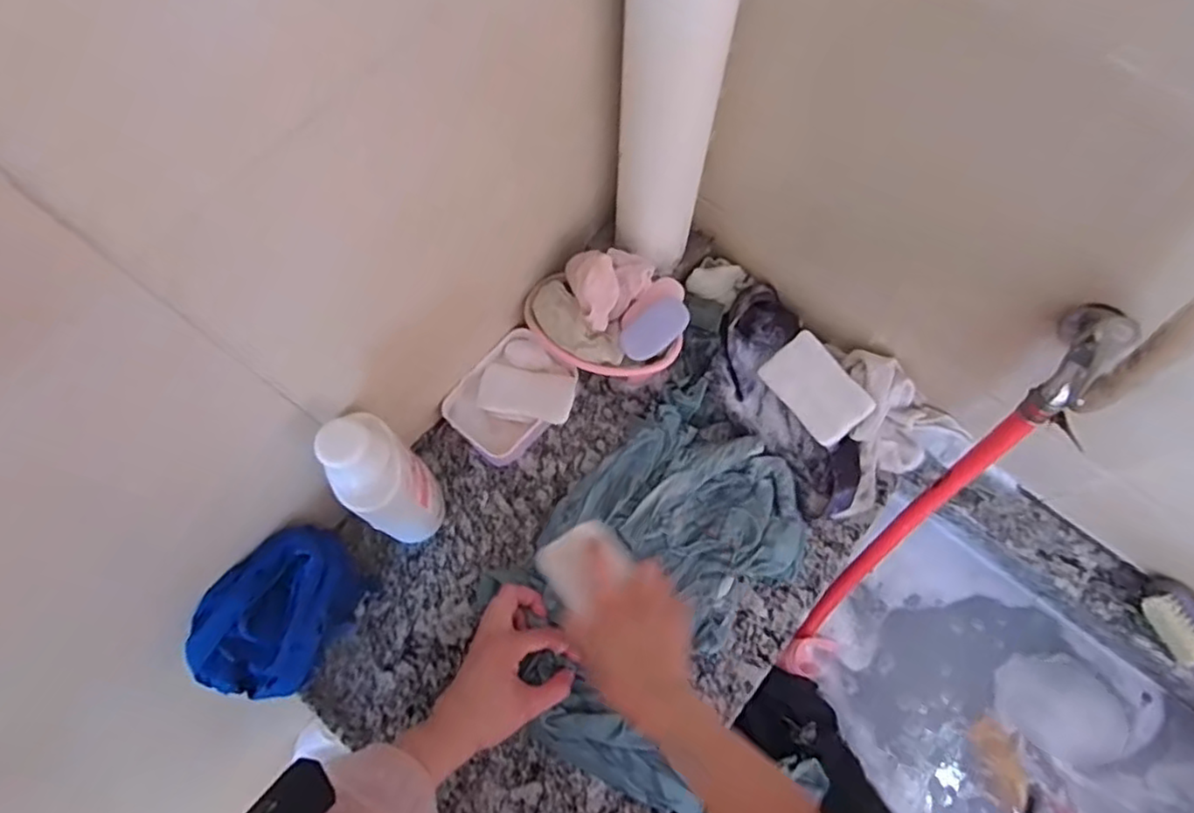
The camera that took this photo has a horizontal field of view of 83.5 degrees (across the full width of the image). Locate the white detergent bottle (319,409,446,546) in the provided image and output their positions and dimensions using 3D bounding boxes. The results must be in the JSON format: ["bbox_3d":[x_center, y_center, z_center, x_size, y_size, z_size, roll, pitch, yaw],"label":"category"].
[{"bbox_3d":[-0.173,0.066,0.564,0.051,0.215,0.073,22,73,8],"label":"white detergent bottle"}]

